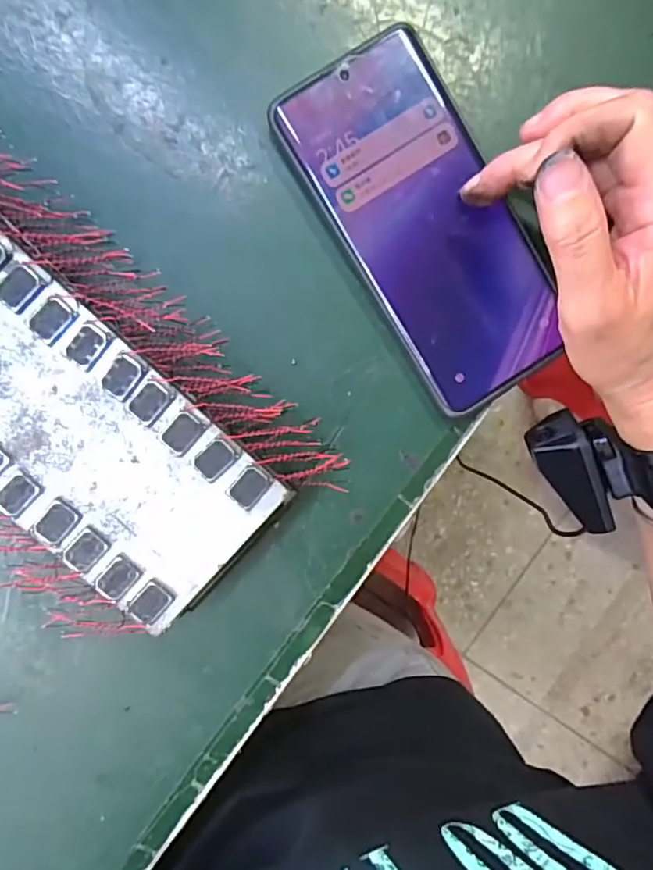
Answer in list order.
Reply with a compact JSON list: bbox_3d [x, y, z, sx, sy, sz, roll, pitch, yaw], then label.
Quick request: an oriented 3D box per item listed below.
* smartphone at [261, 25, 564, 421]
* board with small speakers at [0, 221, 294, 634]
[{"bbox_3d":[0.047,-0.094,0.264,0.076,0.010,0.160,-33,100,-2],"label":"smartphone"},{"bbox_3d":[-0.113,-0.014,0.221,0.199,0.005,0.080,44,89,-7],"label":"board with small speakers"}]

